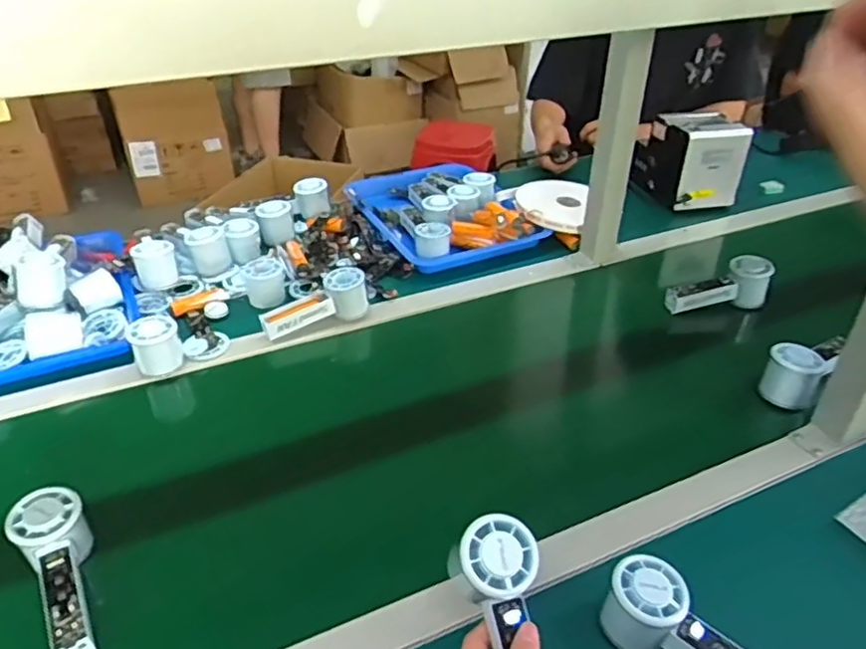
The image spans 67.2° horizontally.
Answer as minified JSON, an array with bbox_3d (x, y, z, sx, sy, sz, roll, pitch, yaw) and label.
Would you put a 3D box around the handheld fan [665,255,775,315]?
[{"bbox_3d":[0.423,-0.049,0.967,0.155,0.096,0.057,-7,35,-11],"label":"handheld fan"}]

